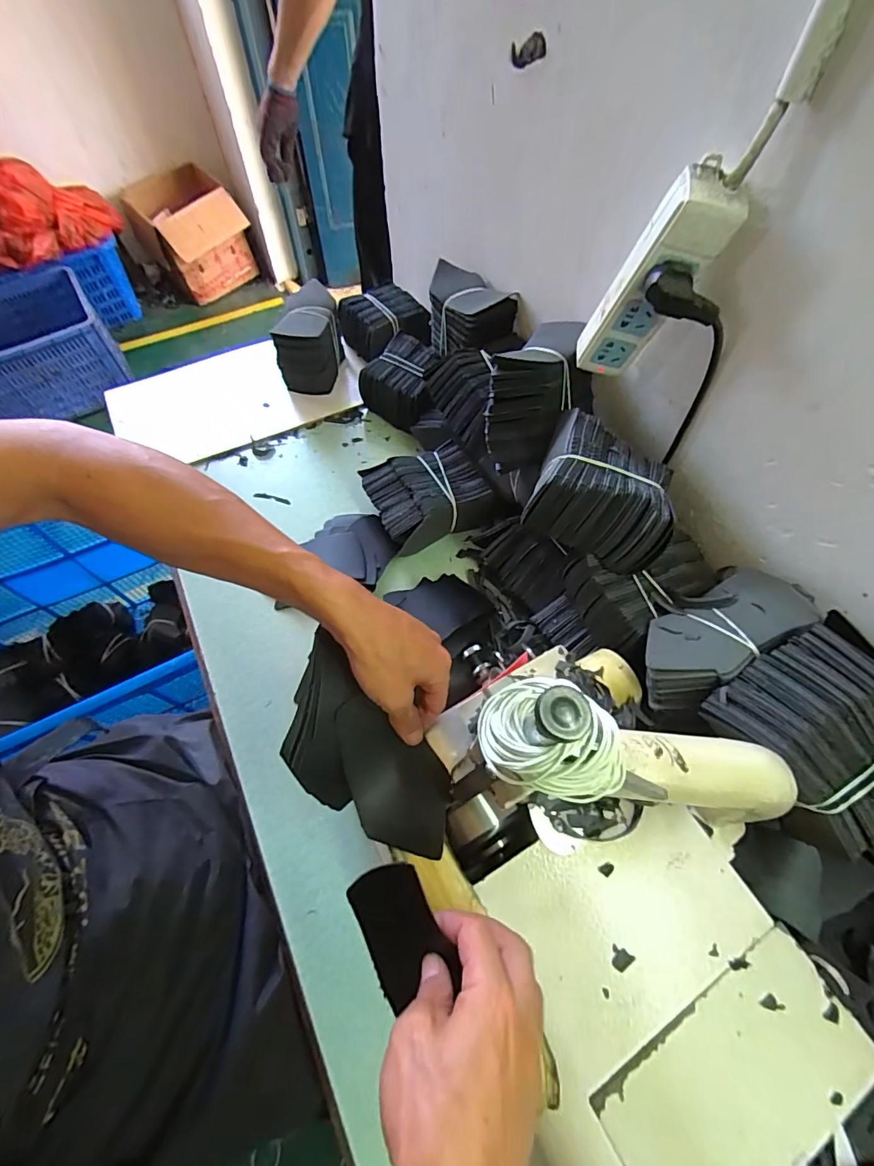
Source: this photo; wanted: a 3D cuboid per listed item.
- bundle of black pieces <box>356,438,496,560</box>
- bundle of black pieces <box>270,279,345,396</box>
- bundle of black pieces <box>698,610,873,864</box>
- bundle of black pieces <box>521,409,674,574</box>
[{"bbox_3d":[-0.013,-0.114,0.659,0.155,0.077,0.131,-17,63,-8],"label":"bundle of black pieces"},{"bbox_3d":[-0.208,-0.395,0.784,0.093,0.120,0.121,-4,62,-2],"label":"bundle of black pieces"},{"bbox_3d":[0.295,0.114,0.355,0.121,0.060,0.137,-29,66,-14],"label":"bundle of black pieces"},{"bbox_3d":[0.167,-0.093,0.476,0.138,0.067,0.119,25,65,13],"label":"bundle of black pieces"}]

